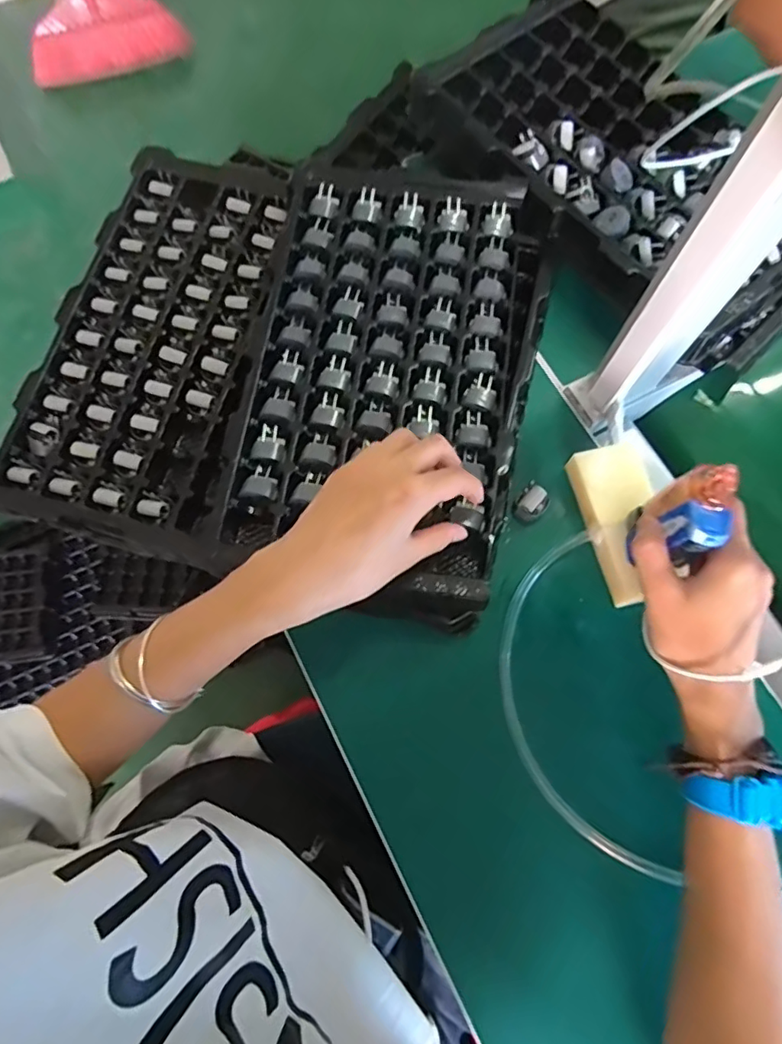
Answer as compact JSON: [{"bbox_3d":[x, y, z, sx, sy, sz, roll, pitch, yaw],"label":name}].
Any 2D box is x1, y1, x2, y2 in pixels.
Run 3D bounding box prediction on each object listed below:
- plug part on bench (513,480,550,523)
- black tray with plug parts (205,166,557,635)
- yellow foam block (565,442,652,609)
[{"bbox_3d":[0.110,-0.014,0.443,0.022,0.020,0.025,41,77,12],"label":"plug part on bench"},{"bbox_3d":[0.000,-0.112,0.447,0.214,0.045,0.355,9,72,4],"label":"black tray with plug parts"},{"bbox_3d":[0.175,0.001,0.432,0.045,0.028,0.117,-12,72,-3],"label":"yellow foam block"}]

